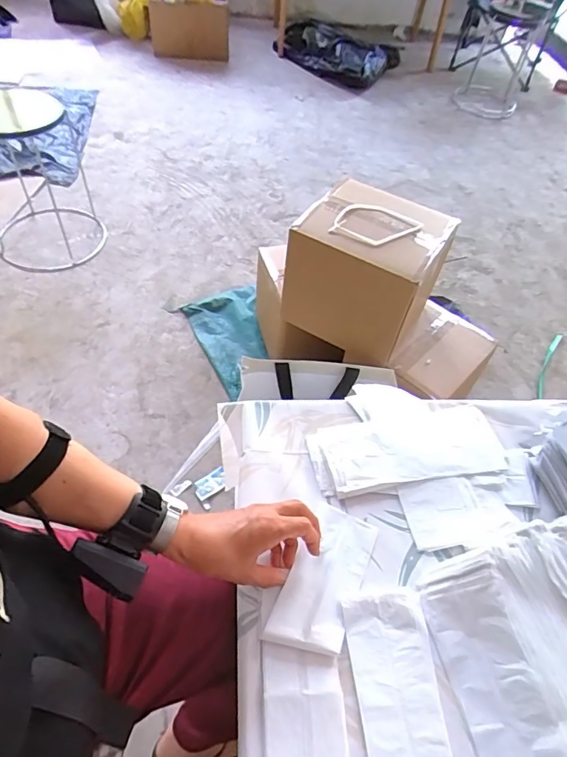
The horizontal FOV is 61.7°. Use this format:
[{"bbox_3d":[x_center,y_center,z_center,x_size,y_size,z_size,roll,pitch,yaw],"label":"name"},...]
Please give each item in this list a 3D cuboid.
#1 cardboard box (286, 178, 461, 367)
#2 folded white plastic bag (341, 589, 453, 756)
[{"bbox_3d":[0.178,-0.242,1.067,0.285,0.265,0.222,28,54,16],"label":"cardboard box"},{"bbox_3d":[0.119,0.342,0.451,0.087,0.008,0.251,-1,52,-7],"label":"folded white plastic bag"}]

